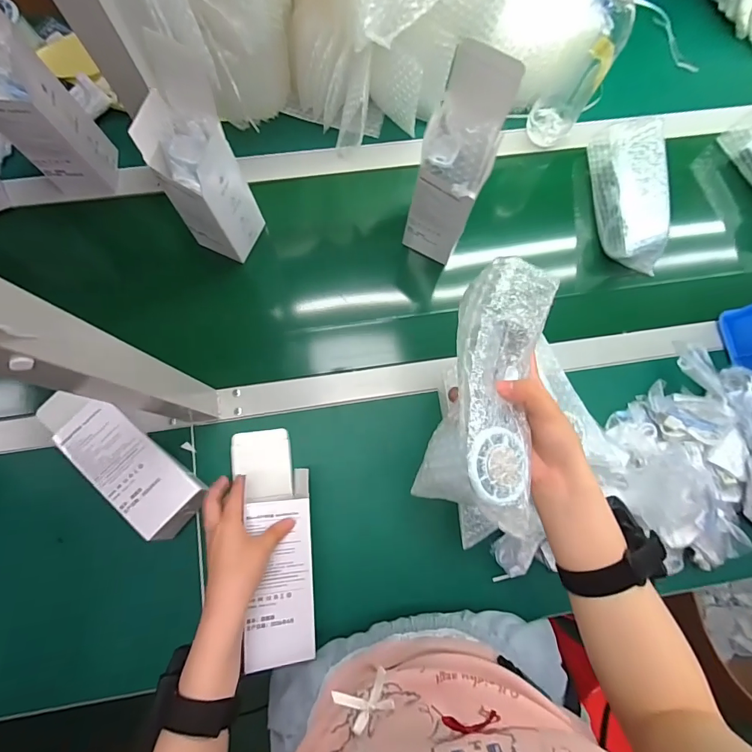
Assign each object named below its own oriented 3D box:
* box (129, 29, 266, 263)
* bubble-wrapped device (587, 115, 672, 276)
[{"bbox_3d":[-0.202,-0.236,0.484,0.074,0.220,0.098,21,78,3],"label":"box"},{"bbox_3d":[0.363,-0.254,0.594,0.075,0.066,0.212,0,78,-1],"label":"bubble-wrapped device"}]

